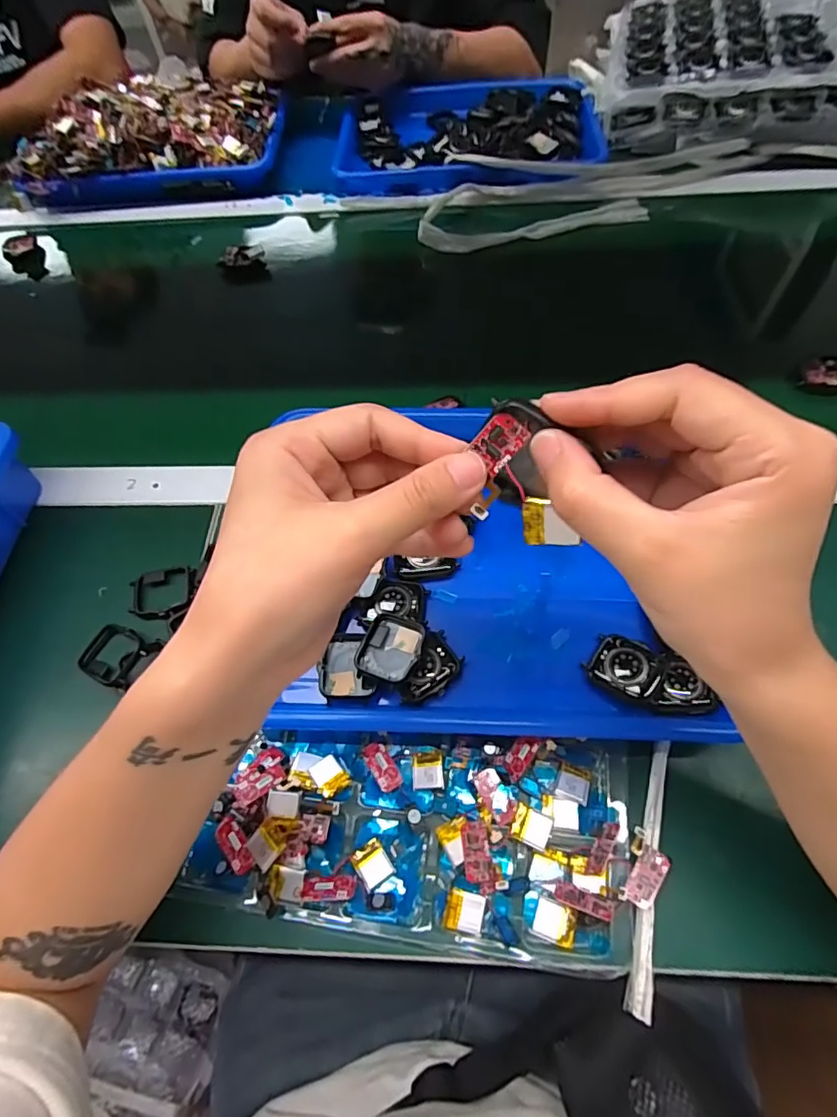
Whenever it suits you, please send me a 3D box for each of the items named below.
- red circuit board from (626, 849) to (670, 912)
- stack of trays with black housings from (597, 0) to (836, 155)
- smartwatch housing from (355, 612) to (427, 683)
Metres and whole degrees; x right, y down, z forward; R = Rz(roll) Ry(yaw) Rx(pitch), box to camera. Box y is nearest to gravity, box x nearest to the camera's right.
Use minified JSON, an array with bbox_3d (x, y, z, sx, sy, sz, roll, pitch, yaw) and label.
[{"bbox_3d":[0.121,0.169,0.286,0.015,0.005,0.029,32,67,20],"label":"red circuit board"},{"bbox_3d":[0.408,-0.594,0.649,0.354,0.073,0.269,7,60,8],"label":"stack of trays with black housings"},{"bbox_3d":[-0.016,0.057,0.338,0.036,0.015,0.043,17,62,14],"label":"smartwatch housing"}]

